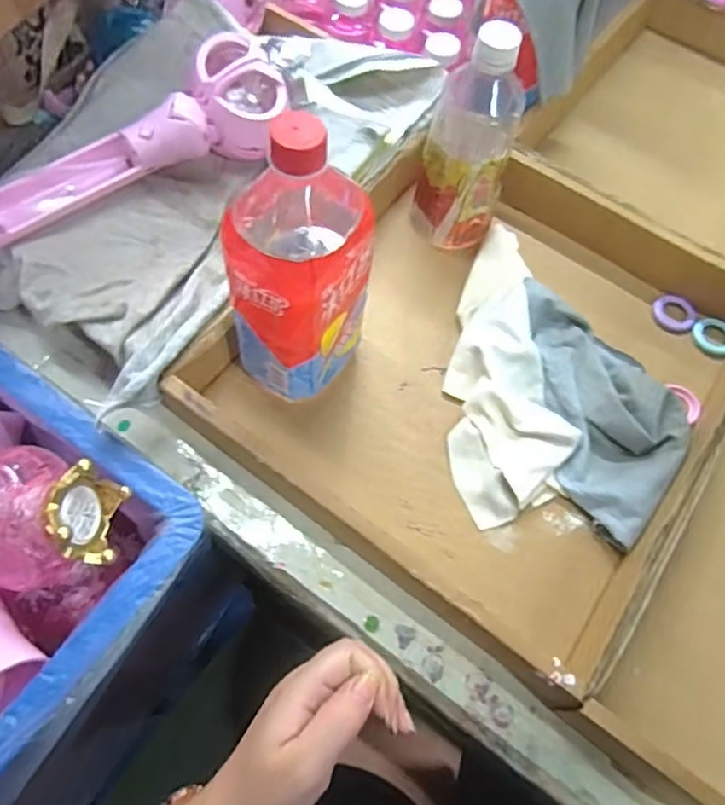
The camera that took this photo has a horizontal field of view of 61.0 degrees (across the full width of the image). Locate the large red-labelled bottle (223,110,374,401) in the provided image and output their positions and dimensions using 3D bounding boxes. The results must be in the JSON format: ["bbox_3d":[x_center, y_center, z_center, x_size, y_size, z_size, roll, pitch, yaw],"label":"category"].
[{"bbox_3d":[-0.042,-0.087,0.407,0.092,0.205,0.091,1,65,-3],"label":"large red-labelled bottle"}]

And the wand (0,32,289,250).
[{"bbox_3d":[-0.211,-0.184,0.487,0.329,0.066,0.069,-34,71,-17],"label":"wand"}]

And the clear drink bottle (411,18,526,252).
[{"bbox_3d":[0.086,-0.205,0.503,0.069,0.188,0.056,17,65,5],"label":"clear drink bottle"}]

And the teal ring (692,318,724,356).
[{"bbox_3d":[0.316,-0.060,0.548,0.040,0.007,0.038,1,65,-3],"label":"teal ring"}]

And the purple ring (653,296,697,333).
[{"bbox_3d":[0.282,-0.081,0.557,0.032,0.004,0.039,-42,67,1],"label":"purple ring"}]

